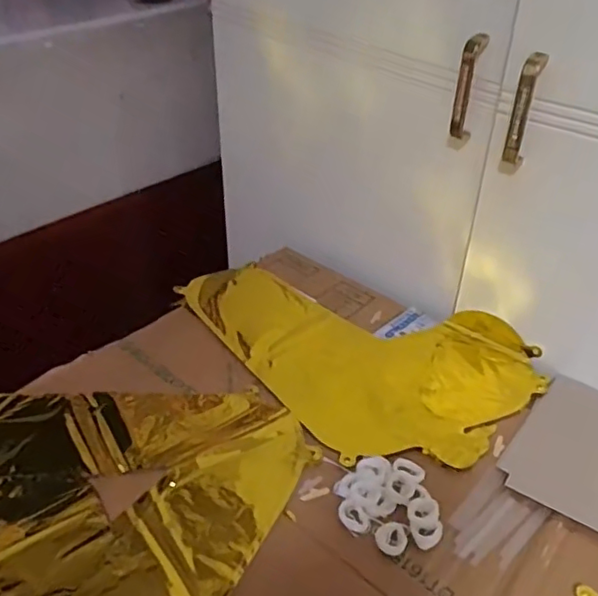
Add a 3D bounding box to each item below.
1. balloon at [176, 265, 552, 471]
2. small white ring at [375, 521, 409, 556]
[{"bbox_3d":[0.059,0.042,0.721,0.276,0.020,0.398,-30,48,-35],"label":"balloon"},{"bbox_3d":[0.077,0.197,0.511,0.028,0.004,0.026,-29,47,-34],"label":"small white ring"}]

